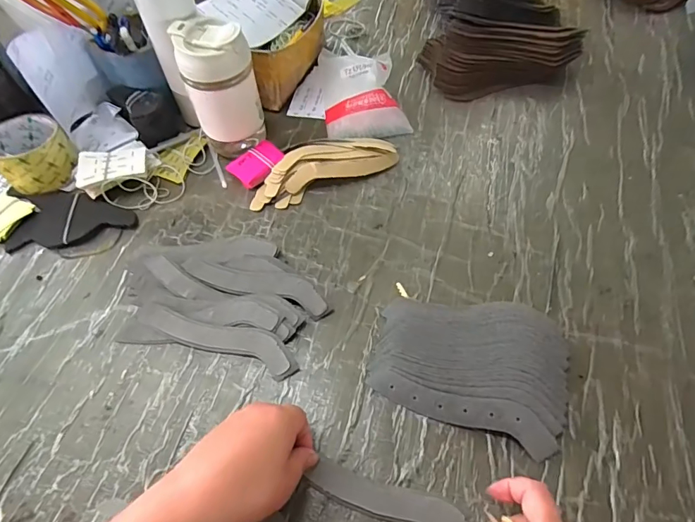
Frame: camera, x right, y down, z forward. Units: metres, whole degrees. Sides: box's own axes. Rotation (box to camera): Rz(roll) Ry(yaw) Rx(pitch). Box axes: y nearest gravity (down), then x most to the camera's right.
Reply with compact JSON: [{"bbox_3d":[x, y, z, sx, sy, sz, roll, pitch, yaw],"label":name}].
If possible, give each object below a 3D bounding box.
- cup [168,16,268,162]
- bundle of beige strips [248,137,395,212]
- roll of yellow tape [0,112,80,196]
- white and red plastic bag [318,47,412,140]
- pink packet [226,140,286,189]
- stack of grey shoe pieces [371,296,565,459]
[{"bbox_3d":[-0.153,-0.208,0.535,0.078,0.155,0.069,-19,58,-10],"label":"cup"},{"bbox_3d":[-0.035,-0.123,0.561,0.195,0.026,0.067,-23,59,-13],"label":"bundle of beige strips"},{"bbox_3d":[-0.401,-0.136,0.553,0.087,0.061,0.087,-1,57,1],"label":"roll of yellow tape"},{"bbox_3d":[0.020,-0.251,0.629,0.112,0.045,0.164,-7,57,-2],"label":"white and red plastic bag"},{"bbox_3d":[-0.115,-0.125,0.557,0.066,0.016,0.049,-38,63,-20],"label":"pink packet"},{"bbox_3d":[0.119,0.089,0.414,0.176,0.025,0.135,19,60,14],"label":"stack of grey shoe pieces"}]

